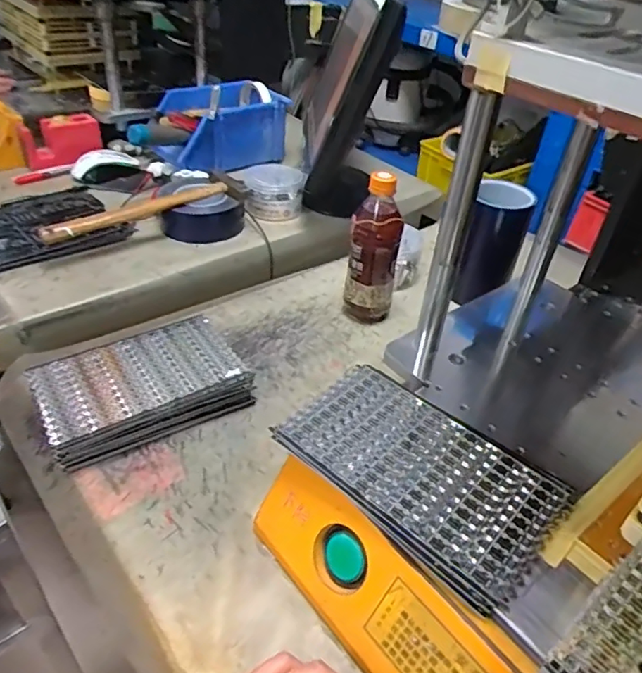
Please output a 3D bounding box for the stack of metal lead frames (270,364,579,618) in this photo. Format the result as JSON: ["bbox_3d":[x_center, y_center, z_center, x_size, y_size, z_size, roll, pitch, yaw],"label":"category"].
[{"bbox_3d":[0.077,0.100,0.427,0.200,0.014,0.124,32,46,29],"label":"stack of metal lead frames"}]

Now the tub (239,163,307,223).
[{"bbox_3d":[-0.082,-0.252,0.963,0.103,0.052,0.118,5,39,0],"label":"tub"}]

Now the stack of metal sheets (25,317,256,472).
[{"bbox_3d":[-0.183,0.051,0.584,0.204,0.051,0.120,-19,45,-27],"label":"stack of metal sheets"}]

